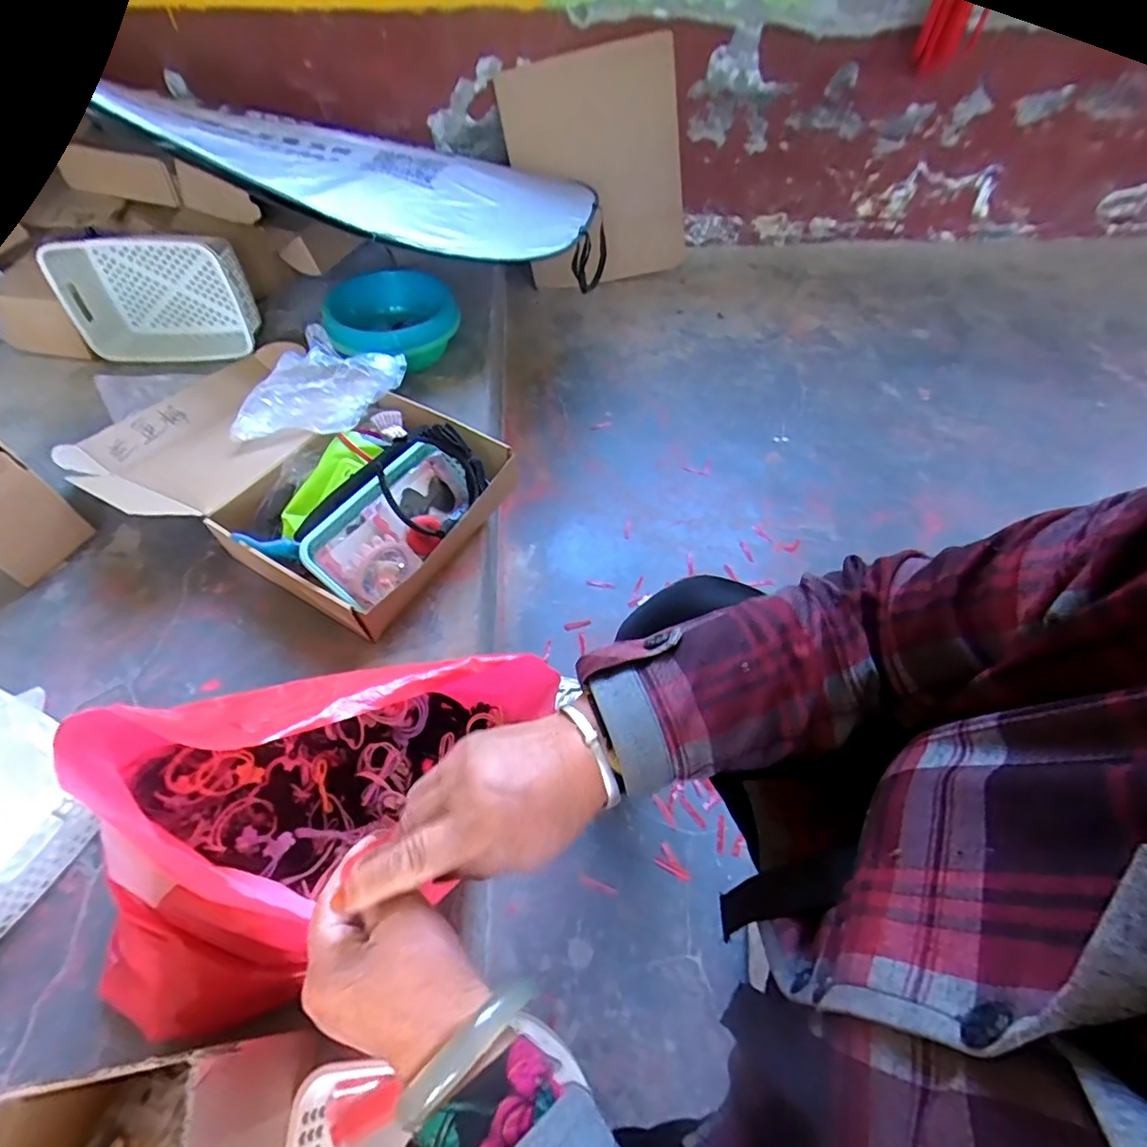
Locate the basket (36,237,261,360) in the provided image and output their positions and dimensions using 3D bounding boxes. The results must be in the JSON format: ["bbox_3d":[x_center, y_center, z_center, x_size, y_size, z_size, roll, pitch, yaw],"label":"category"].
[{"bbox_3d":[-0.766,-0.506,1.067,0.314,0.201,0.133,-3,54,-2],"label":"basket"}]

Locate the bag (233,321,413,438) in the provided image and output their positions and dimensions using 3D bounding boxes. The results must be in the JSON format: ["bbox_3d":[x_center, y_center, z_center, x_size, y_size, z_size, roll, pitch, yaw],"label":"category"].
[{"bbox_3d":[-0.390,-0.287,0.861,0.227,0.050,0.181,1,54,0],"label":"bag"}]

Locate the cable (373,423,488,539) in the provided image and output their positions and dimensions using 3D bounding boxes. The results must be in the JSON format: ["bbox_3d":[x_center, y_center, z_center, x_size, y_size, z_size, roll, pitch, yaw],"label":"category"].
[{"bbox_3d":[-0.194,-0.127,0.764,0.127,0.056,0.141,47,53,-18],"label":"cable"}]

